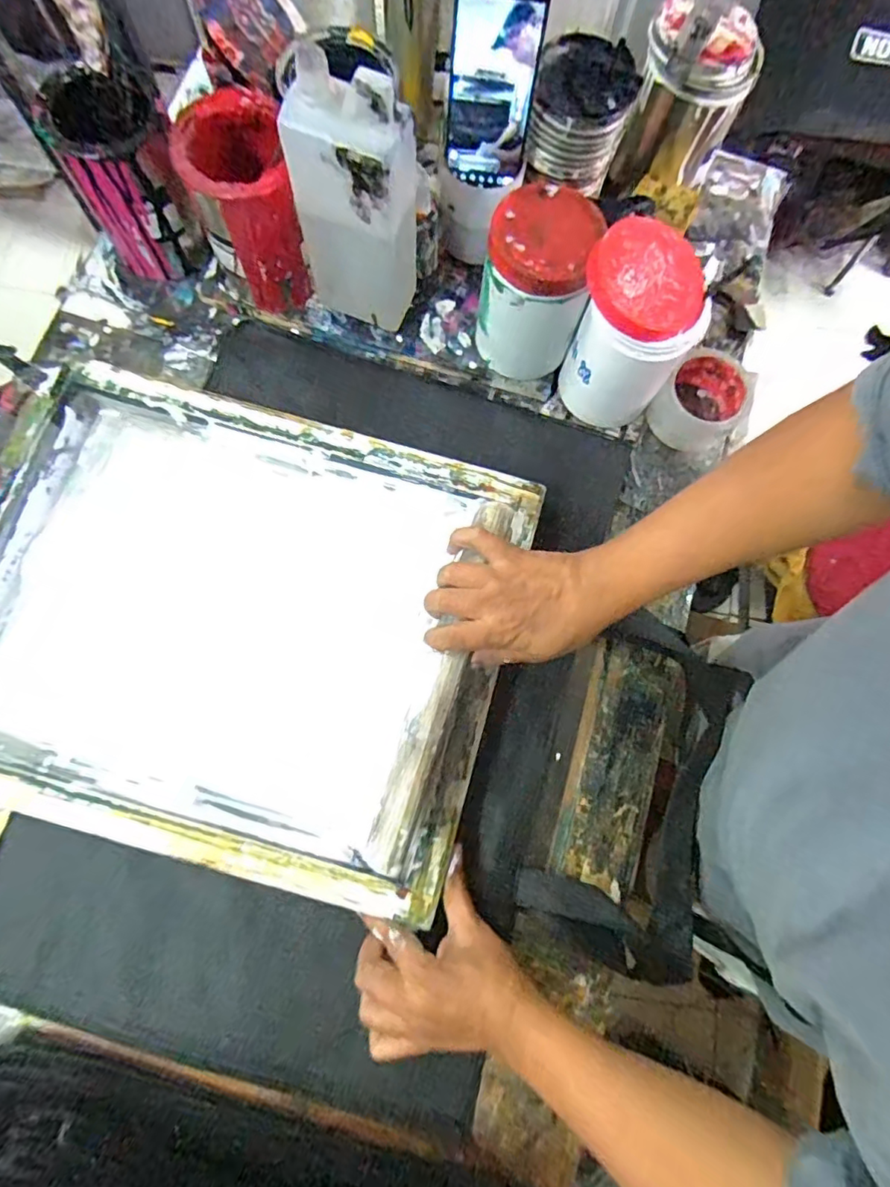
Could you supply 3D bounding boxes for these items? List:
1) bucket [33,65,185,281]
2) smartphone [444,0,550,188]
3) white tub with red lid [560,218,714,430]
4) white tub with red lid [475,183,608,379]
[{"bbox_3d":[-0.312,-0.409,0.542,0.092,0.167,0.087,1,77,-3],"label":"bucket"},{"bbox_3d":[0.042,-0.452,0.484,0.076,0.154,0.011,5,68,-2],"label":"smartphone"},{"bbox_3d":[0.174,-0.243,0.528,0.112,0.180,0.103,26,77,3],"label":"white tub with red lid"},{"bbox_3d":[0.084,-0.290,0.525,0.092,0.144,0.094,1,77,-3],"label":"white tub with red lid"}]

